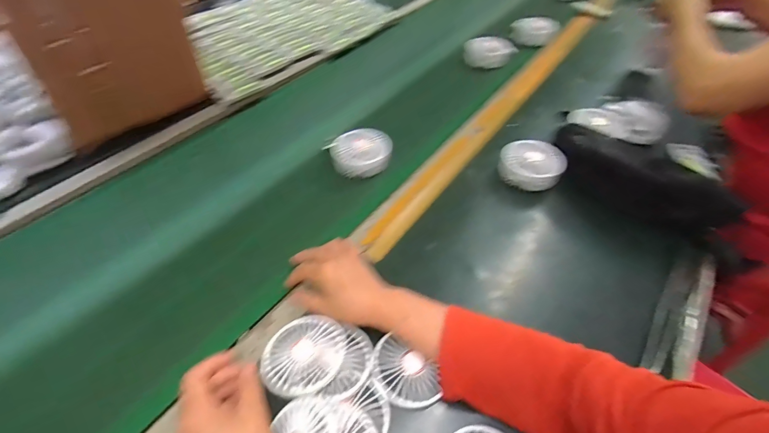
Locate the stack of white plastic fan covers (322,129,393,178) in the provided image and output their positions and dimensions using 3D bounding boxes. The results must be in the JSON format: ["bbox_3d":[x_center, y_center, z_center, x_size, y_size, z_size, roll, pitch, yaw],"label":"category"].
[{"bbox_3d":[-0.040,-0.112,0.636,0.104,0.039,0.084,-29,55,-24],"label":"stack of white plastic fan covers"}]

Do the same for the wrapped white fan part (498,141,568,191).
[{"bbox_3d":[0.238,-0.082,0.612,0.097,0.050,0.084,32,55,25],"label":"wrapped white fan part"}]

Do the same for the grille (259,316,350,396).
[{"bbox_3d":[-0.089,0.152,0.414,0.092,0.018,0.084,1,48,-1],"label":"grille"}]

